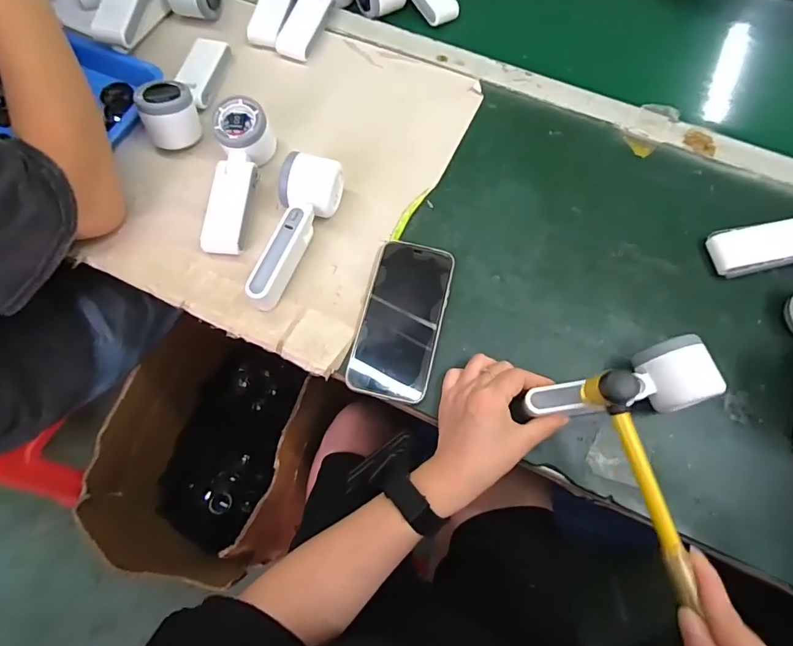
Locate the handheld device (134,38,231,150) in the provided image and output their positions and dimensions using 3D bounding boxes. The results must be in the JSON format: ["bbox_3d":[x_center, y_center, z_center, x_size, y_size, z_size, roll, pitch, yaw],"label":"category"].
[{"bbox_3d":[-0.242,-0.275,0.543,0.047,0.052,0.158,10,58,4],"label":"handheld device"}]

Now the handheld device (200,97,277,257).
[{"bbox_3d":[-0.173,-0.155,0.489,0.055,0.048,0.169,7,70,3],"label":"handheld device"}]

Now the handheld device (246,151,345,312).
[{"bbox_3d":[-0.099,-0.088,0.461,0.055,0.058,0.157,12,70,4],"label":"handheld device"}]

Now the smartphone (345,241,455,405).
[{"bbox_3d":[0.006,-0.004,0.453,0.076,0.014,0.158,13,68,5],"label":"smartphone"}]

